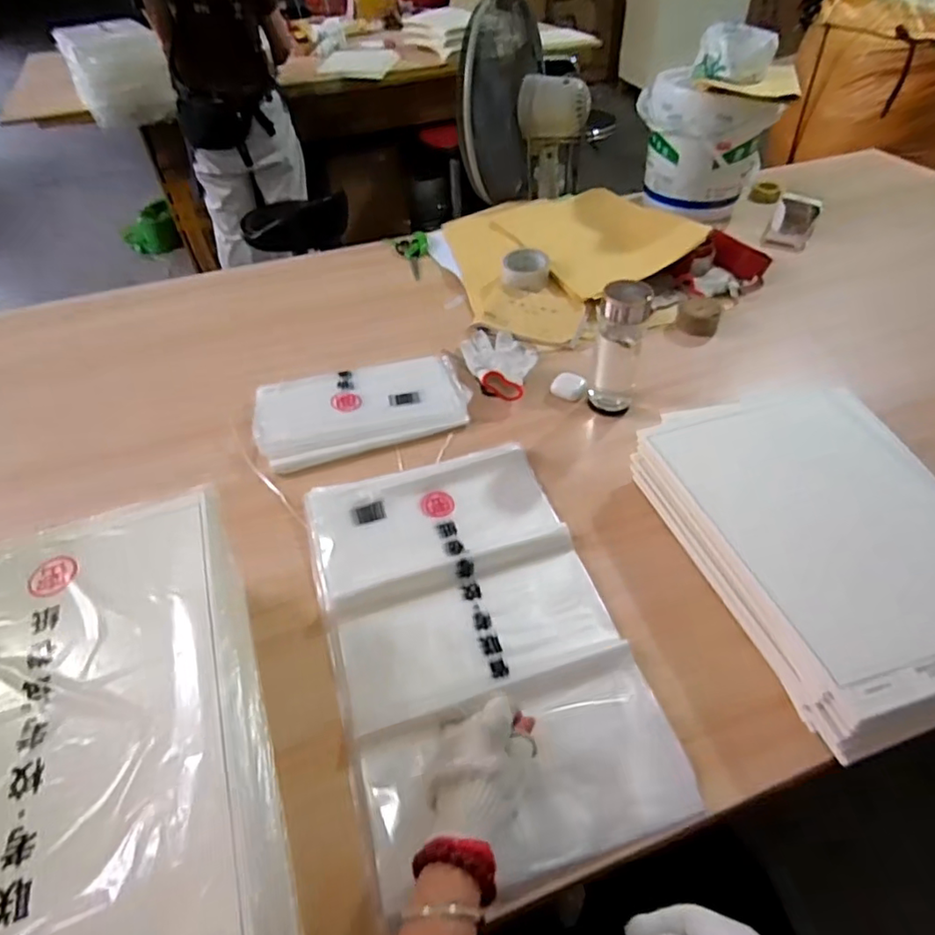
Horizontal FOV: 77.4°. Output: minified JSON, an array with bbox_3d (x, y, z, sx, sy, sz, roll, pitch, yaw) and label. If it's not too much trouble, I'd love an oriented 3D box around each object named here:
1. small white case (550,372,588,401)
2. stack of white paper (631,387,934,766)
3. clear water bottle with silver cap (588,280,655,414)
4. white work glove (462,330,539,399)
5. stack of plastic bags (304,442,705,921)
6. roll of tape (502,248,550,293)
[{"bbox_3d":[0.162,-0.128,0.922,0.054,0.017,0.048,17,49,17],"label":"small white case"},{"bbox_3d":[0.401,0.076,0.656,0.274,0.087,0.395,-13,47,-11],"label":"stack of white paper"},{"bbox_3d":[0.213,-0.167,0.831,0.067,0.179,0.062,16,48,16],"label":"clear water bottle with silver cap"},{"bbox_3d":[0.053,-0.184,0.948,0.106,0.036,0.190,-8,46,-6],"label":"white work glove"},{"bbox_3d":[0.001,0.165,0.635,0.289,0.020,0.461,-14,48,-10],"label":"stack of plastic bags"},{"bbox_3d":[0.115,-0.387,1.135,0.086,0.047,0.082,-1,46,1],"label":"roll of tape"}]

